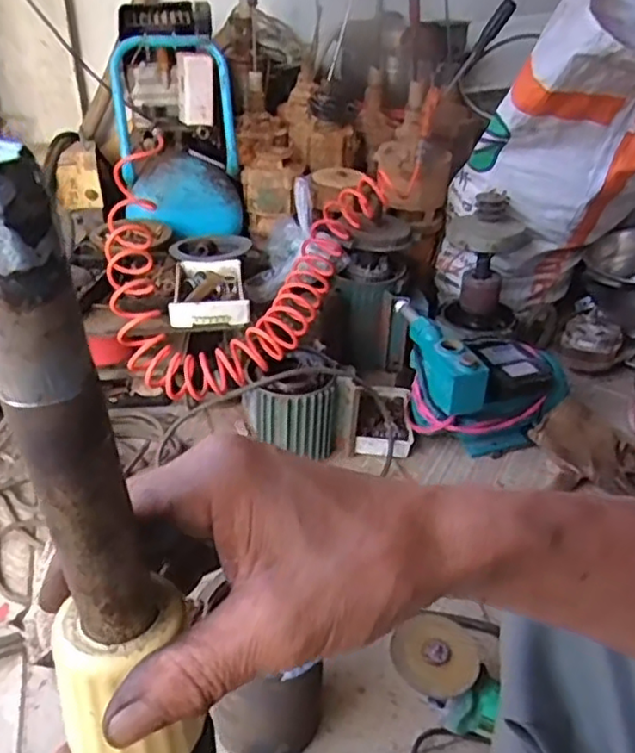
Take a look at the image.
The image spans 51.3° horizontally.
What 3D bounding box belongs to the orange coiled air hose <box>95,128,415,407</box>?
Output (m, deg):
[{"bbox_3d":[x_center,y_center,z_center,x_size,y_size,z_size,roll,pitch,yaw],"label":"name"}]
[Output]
[{"bbox_3d":[-0.169,-0.263,1.291,0.478,0.284,0.637,23,40,26],"label":"orange coiled air hose"}]

